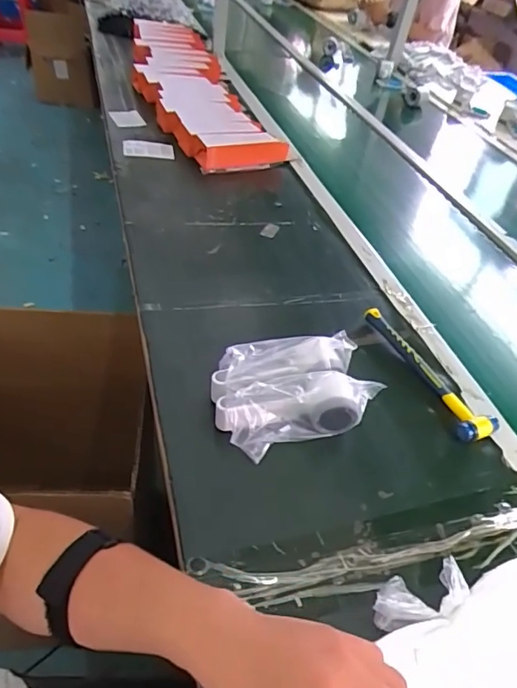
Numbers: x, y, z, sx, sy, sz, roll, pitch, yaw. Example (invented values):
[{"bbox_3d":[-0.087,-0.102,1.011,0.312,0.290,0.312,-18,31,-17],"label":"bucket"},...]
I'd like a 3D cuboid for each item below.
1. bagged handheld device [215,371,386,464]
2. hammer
[{"bbox_3d":[0.044,0.077,0.573,0.177,0.071,0.064,-8,46,-17],"label":"bagged handheld device"},{"bbox_3d":[0.234,0.034,0.689,0.058,0.033,0.240,-10,47,-21],"label":"hammer"}]

